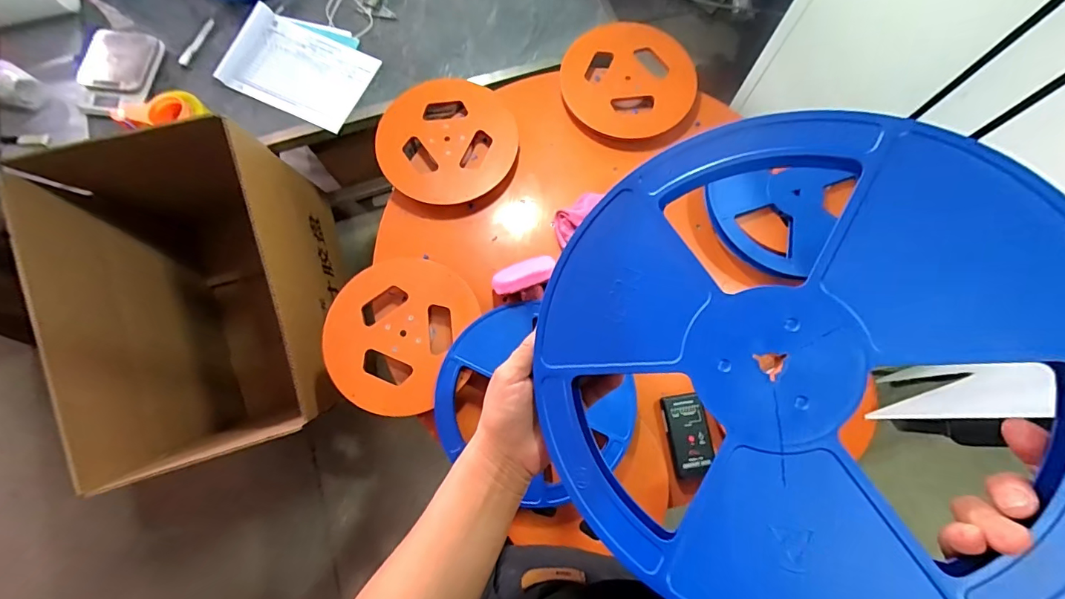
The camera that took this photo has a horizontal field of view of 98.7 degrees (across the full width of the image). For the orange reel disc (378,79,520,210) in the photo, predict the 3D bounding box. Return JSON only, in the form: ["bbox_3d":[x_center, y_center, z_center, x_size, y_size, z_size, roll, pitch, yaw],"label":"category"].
[{"bbox_3d":[-0.169,-0.317,0.907,0.274,0.028,0.264,0,76,0],"label":"orange reel disc"}]

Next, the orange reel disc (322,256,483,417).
[{"bbox_3d":[-0.235,0.058,0.816,0.253,0.026,0.278,2,74,-7],"label":"orange reel disc"}]

